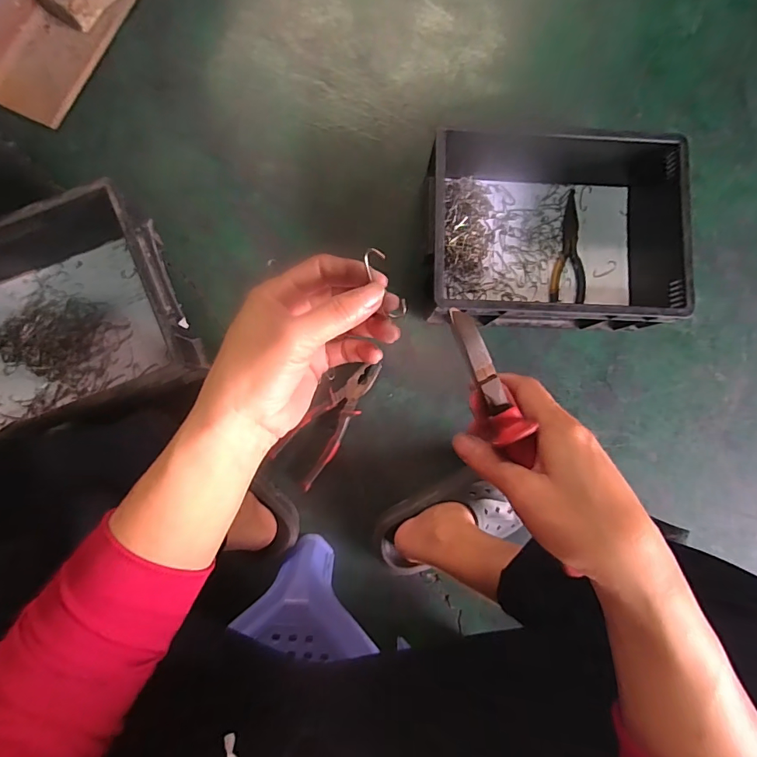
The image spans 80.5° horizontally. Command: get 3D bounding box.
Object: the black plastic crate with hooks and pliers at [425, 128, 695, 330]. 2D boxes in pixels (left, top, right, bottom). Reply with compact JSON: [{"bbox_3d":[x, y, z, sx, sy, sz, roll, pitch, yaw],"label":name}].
[{"bbox_3d":[0.232,-0.206,0.619,0.323,0.114,0.257,2,86,-4],"label":"black plastic crate with hooks and pliers"}]

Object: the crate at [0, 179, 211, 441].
[{"bbox_3d":[-0.432,-0.084,0.570,0.323,0.118,0.227,-22,88,-5],"label":"crate"}]

